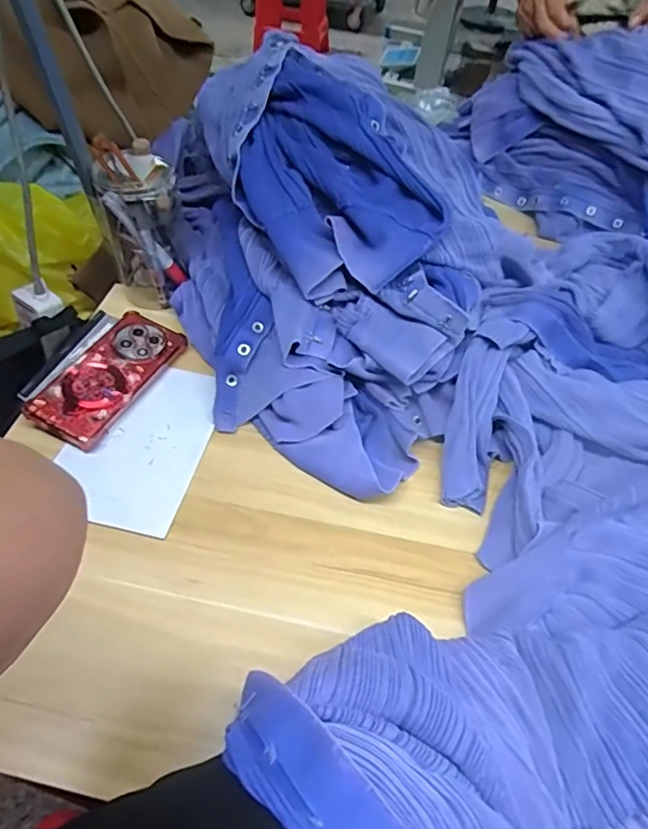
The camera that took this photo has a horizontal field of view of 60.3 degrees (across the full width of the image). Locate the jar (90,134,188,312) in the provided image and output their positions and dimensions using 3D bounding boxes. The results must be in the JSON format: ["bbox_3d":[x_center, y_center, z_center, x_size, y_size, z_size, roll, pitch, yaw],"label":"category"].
[{"bbox_3d":[-0.199,-0.205,0.614,0.077,0.182,0.072,2,51,-2],"label":"jar"}]

